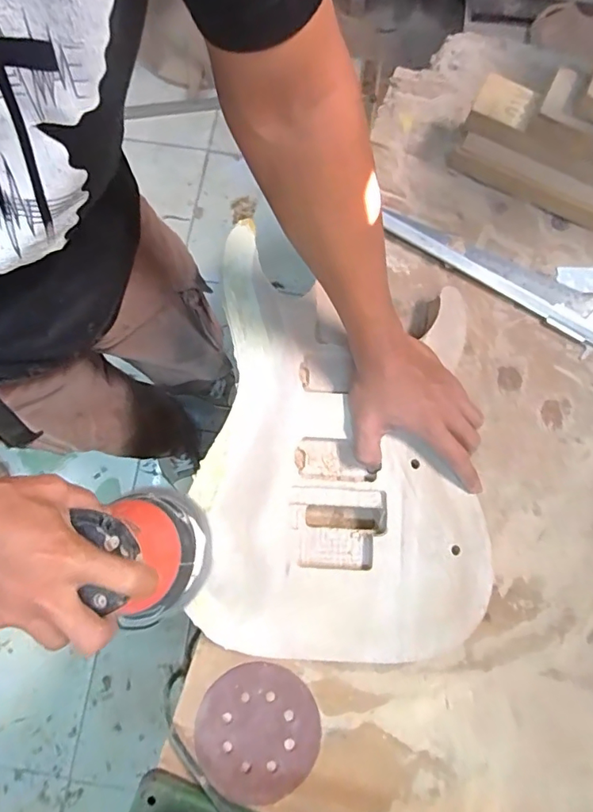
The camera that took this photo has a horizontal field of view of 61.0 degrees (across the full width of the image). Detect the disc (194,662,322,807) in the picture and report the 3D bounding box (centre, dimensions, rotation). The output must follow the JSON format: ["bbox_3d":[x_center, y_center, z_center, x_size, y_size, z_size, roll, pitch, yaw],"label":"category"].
[{"bbox_3d":[-0.038,0.316,0.486,0.117,0.004,0.117,0,77,-1],"label":"disc"}]

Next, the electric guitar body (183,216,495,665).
[{"bbox_3d":[0.042,0.031,0.517,0.283,0.036,0.415,1,77,-1],"label":"electric guitar body"}]

